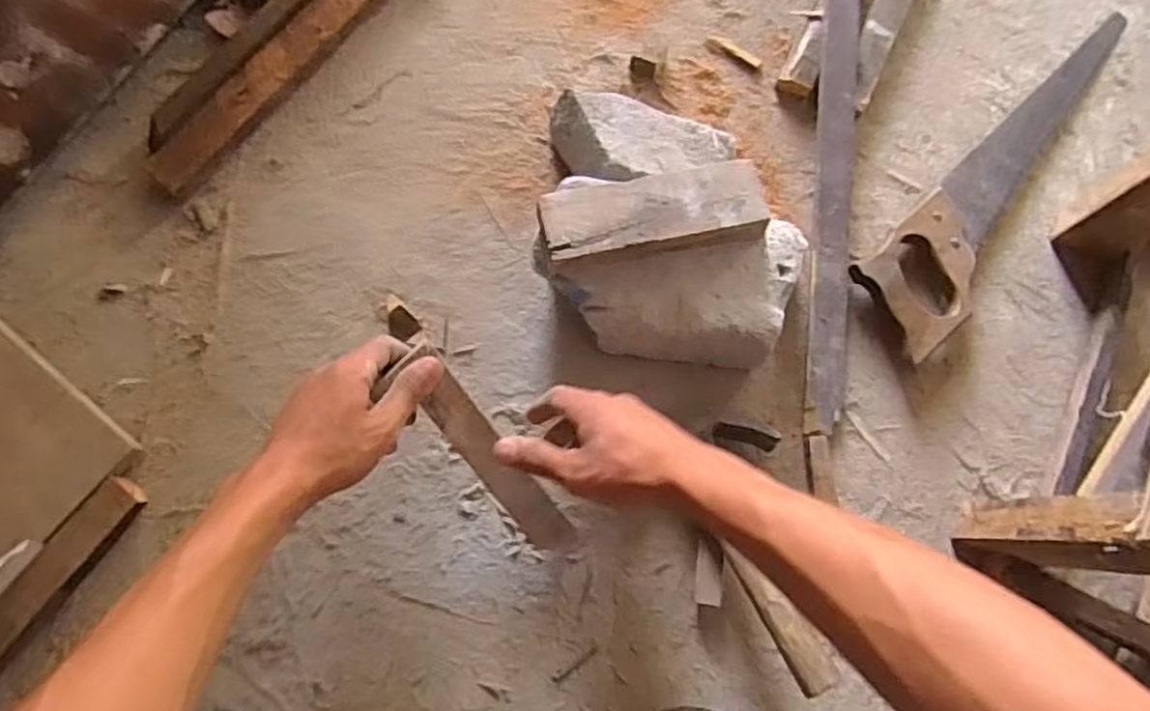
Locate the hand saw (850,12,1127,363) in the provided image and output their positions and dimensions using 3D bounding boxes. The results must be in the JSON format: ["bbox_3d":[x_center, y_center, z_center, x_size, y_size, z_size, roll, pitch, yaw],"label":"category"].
[{"bbox_3d":[0.393,-0.171,0.647,0.093,0.033,0.422,41,79,7],"label":"hand saw"}]

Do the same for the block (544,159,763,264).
[{"bbox_3d":[0.060,-0.104,0.544,0.166,0.027,0.058,-12,78,-5],"label":"block"}]

